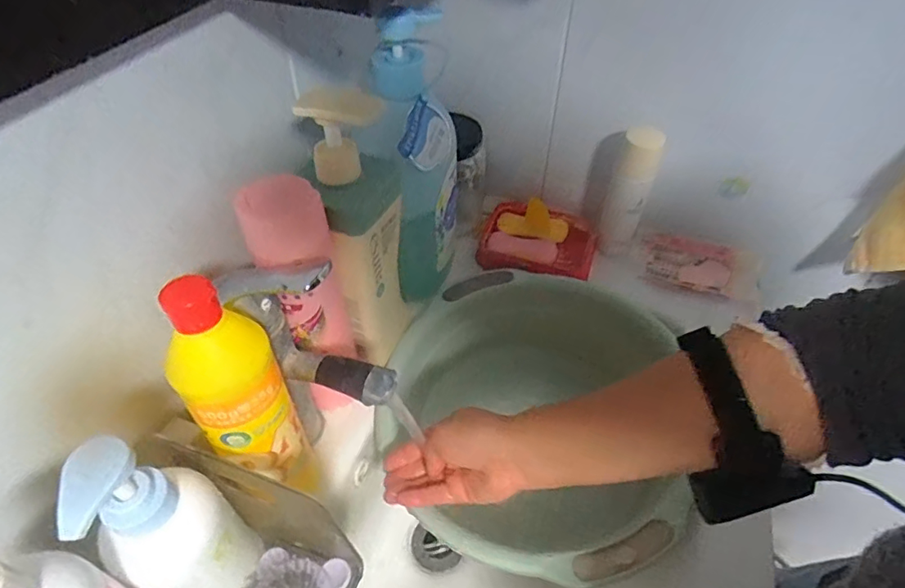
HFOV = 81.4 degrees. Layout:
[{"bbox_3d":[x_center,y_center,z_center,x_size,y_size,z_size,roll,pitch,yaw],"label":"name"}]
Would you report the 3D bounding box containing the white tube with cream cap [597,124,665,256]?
[{"bbox_3d":[0.197,-0.108,0.595,0.041,0.162,0.031,24,50,20],"label":"white tube with cream cap"}]

